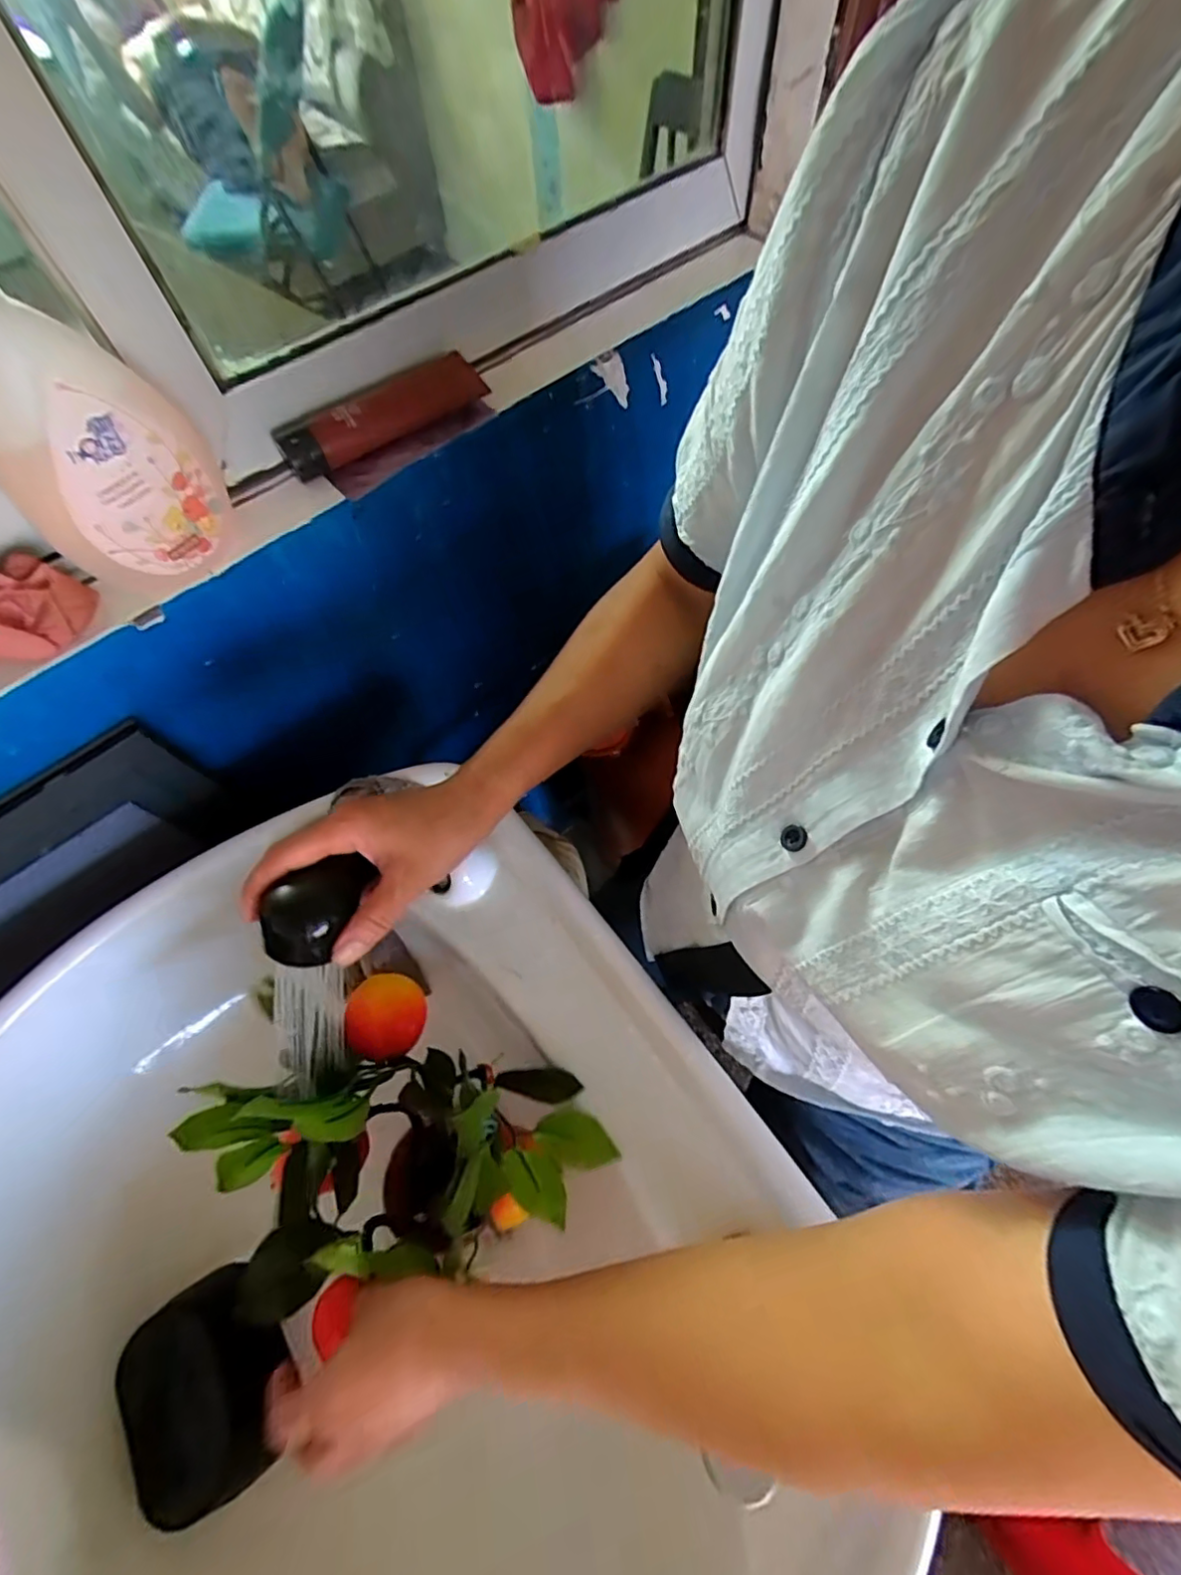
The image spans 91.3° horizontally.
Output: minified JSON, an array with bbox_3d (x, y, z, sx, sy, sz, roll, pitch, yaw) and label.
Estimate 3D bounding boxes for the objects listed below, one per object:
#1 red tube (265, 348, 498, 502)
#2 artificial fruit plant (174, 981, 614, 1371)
[{"bbox_3d":[-0.154,-0.282,0.446,0.158,0.037,0.059,-41,69,-15],"label":"red tube"},{"bbox_3d":[-0.120,0.230,0.411,0.211,0.192,0.179,-26,66,-9],"label":"artificial fruit plant"}]

